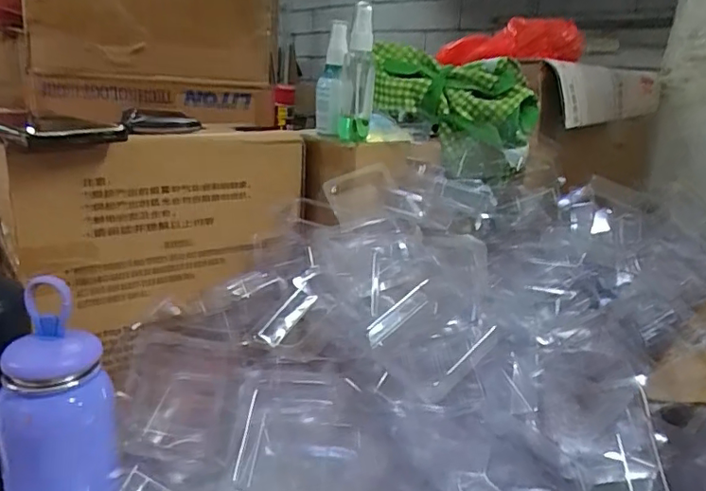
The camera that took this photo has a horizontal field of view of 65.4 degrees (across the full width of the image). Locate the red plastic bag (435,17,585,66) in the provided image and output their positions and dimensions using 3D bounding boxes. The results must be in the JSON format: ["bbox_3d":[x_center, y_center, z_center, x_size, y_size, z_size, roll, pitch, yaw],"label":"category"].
[{"bbox_3d":[0.218,-0.278,0.762,0.194,0.069,0.038,7,17,8],"label":"red plastic bag"}]

